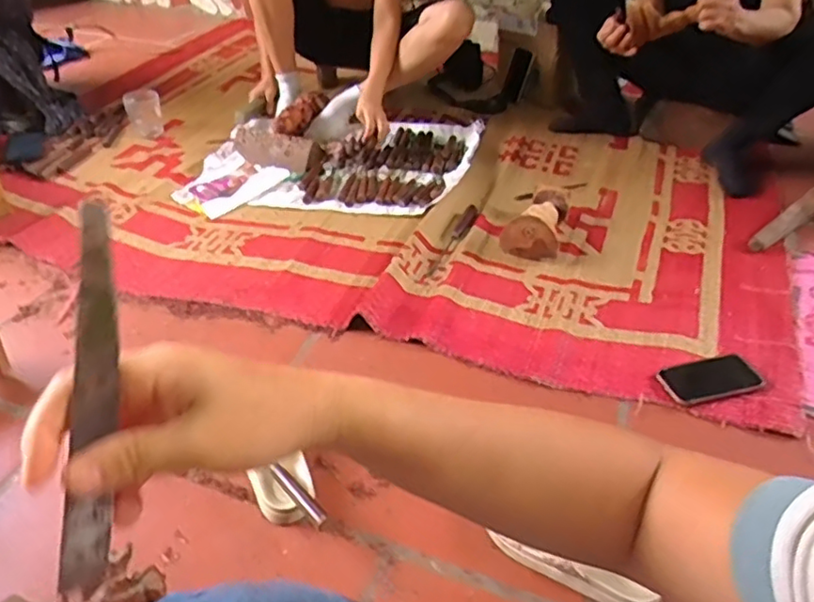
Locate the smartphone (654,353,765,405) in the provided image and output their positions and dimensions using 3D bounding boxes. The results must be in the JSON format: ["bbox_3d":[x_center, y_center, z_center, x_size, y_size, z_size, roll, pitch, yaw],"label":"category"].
[{"bbox_3d":[0.481,0.122,0.977,0.155,0.013,0.083,-11,38,-9],"label":"smartphone"}]

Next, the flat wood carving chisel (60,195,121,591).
[{"bbox_3d":[-0.133,0.045,0.264,0.019,0.170,0.005,0,13,-41],"label":"flat wood carving chisel"}]

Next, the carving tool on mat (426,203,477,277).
[{"bbox_3d":[0.100,-0.128,1.299,0.030,0.021,0.259,16,42,15],"label":"carving tool on mat"}]

